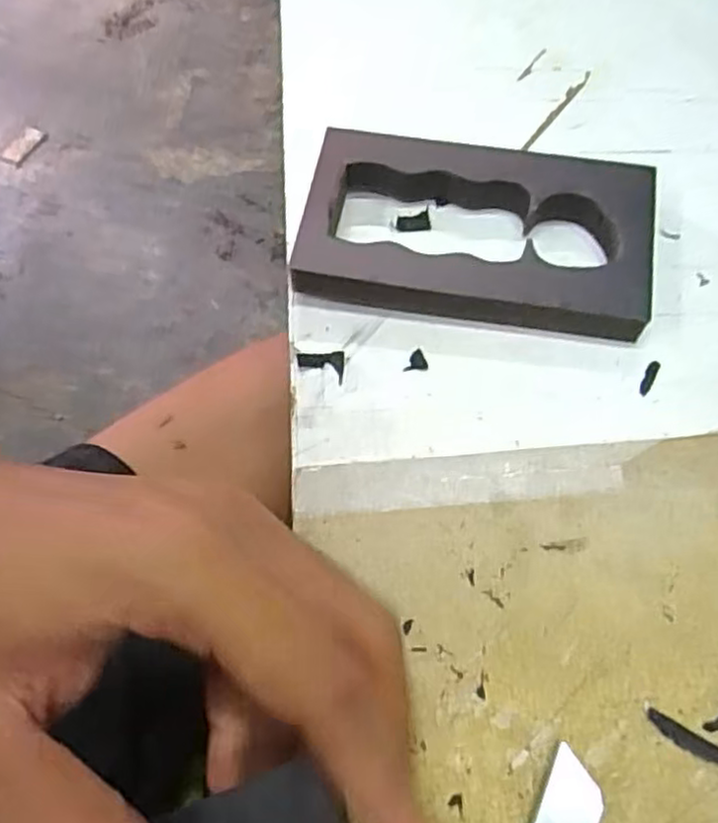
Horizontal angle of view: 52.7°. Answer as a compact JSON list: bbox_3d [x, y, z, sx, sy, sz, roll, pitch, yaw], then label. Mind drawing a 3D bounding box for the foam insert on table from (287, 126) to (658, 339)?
[{"bbox_3d":[0.049,-0.077,0.308,0.140,0.025,0.078,9,67,6],"label":"foam insert on table"}]

